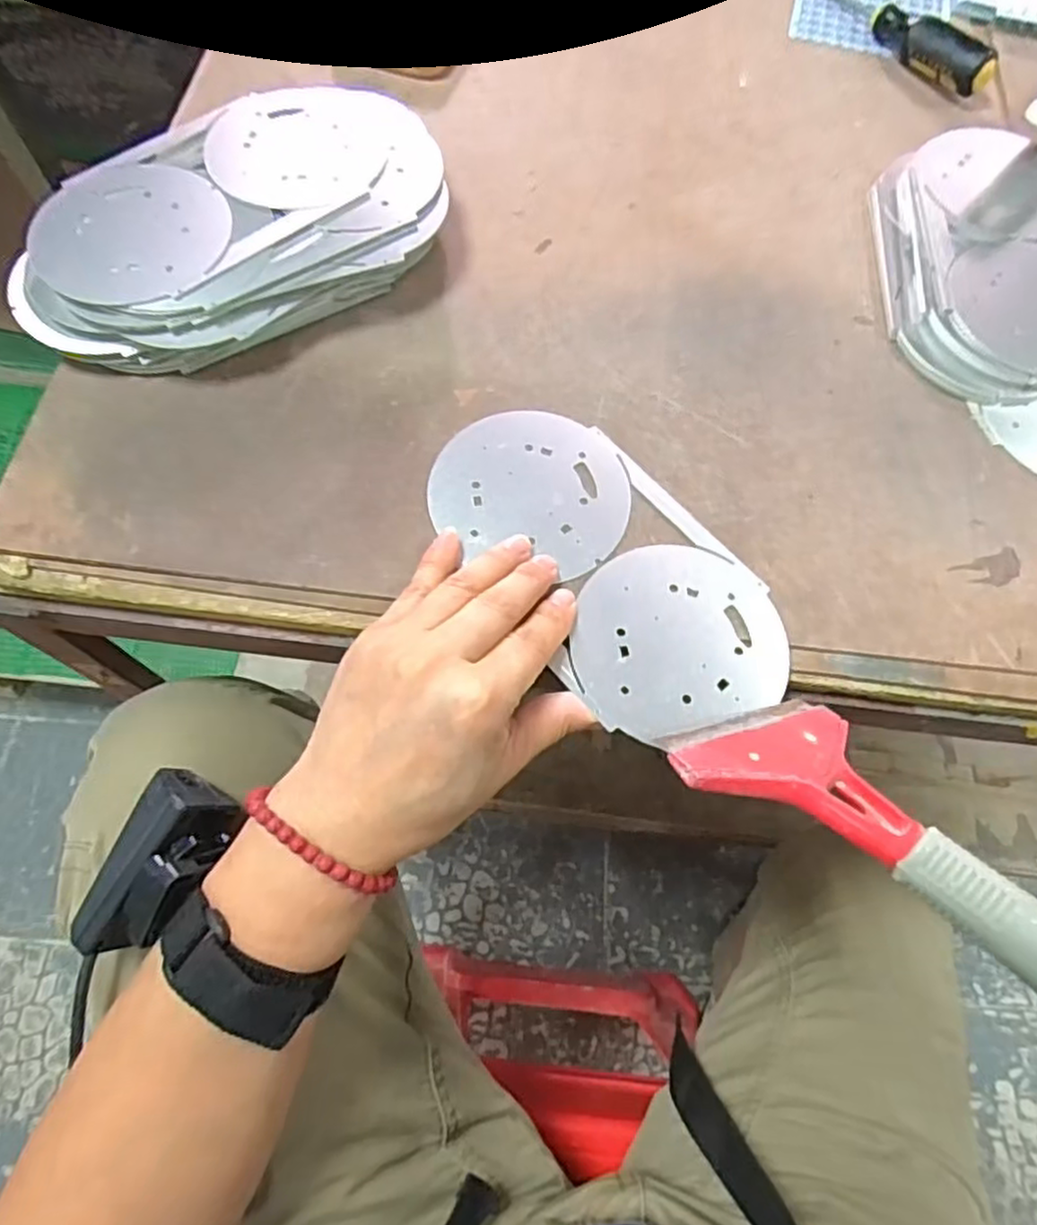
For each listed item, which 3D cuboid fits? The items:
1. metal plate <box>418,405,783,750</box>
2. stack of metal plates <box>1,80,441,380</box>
[{"bbox_3d":[0.039,-0.025,0.318,0.098,0.004,0.182,-36,73,-16],"label":"metal plate"},{"bbox_3d":[-0.146,-0.200,0.366,0.218,0.035,0.134,-36,73,-16],"label":"stack of metal plates"}]

